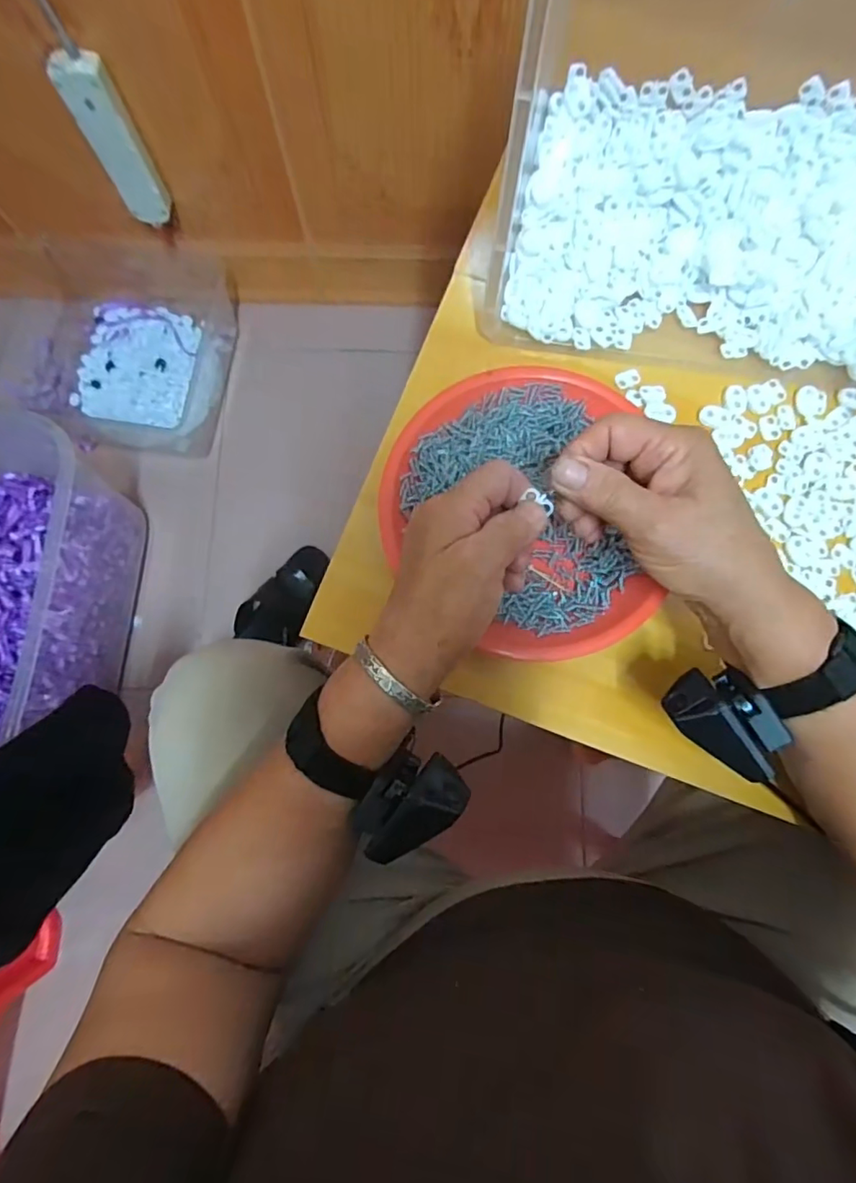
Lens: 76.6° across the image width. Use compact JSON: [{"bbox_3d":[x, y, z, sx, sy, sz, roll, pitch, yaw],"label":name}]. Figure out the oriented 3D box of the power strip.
[{"bbox_3d":[-0.386,-0.554,0.677,0.053,0.187,0.027,-7,79,-2],"label":"power strip"}]

